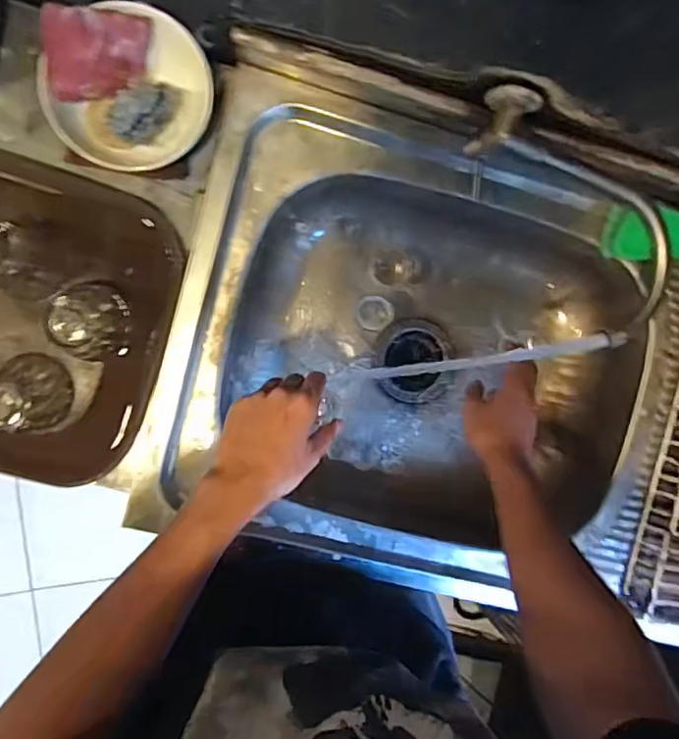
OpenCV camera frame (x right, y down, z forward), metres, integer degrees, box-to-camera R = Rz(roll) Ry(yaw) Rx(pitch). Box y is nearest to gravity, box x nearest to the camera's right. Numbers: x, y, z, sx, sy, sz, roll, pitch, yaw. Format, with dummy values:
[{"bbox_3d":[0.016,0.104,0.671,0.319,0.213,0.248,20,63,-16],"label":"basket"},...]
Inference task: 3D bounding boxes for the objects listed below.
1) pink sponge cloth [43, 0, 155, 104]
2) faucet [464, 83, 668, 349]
[{"bbox_3d":[-0.218,-0.286,0.533,0.089,0.021,0.075,-10,127,-28],"label":"pink sponge cloth"},{"bbox_3d":[0.228,-0.157,0.578,0.276,0.125,0.123,40,90,-7],"label":"faucet"}]

